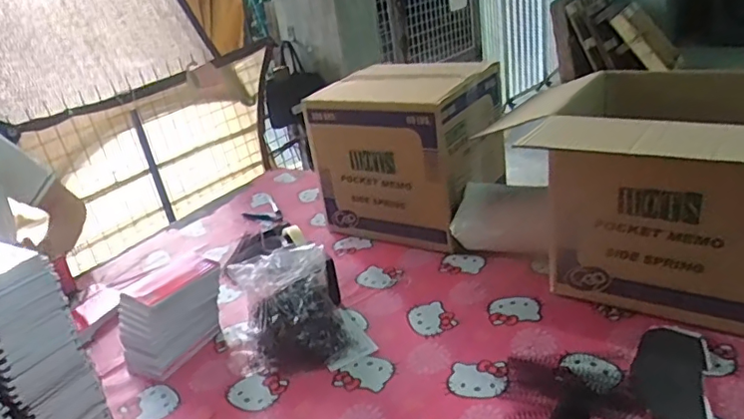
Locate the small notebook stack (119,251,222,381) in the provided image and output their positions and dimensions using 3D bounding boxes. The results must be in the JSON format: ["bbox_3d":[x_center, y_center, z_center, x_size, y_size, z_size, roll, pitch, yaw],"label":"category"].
[{"bbox_3d":[-0.311,0.164,0.891,0.090,0.134,0.164,8,29,30],"label":"small notebook stack"}]

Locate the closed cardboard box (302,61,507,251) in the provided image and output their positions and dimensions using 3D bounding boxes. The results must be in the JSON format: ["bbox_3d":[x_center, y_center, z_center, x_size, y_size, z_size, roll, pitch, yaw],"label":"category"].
[{"bbox_3d":[0.073,-0.125,1.174,0.324,0.311,0.268,8,30,30],"label":"closed cardboard box"}]

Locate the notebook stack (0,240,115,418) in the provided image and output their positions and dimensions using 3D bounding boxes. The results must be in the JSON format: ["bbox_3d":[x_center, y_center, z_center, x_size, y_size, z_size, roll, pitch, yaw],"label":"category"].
[{"bbox_3d":[-0.438,0.180,0.708,0.177,0.293,0.111,16,34,40],"label":"notebook stack"}]

